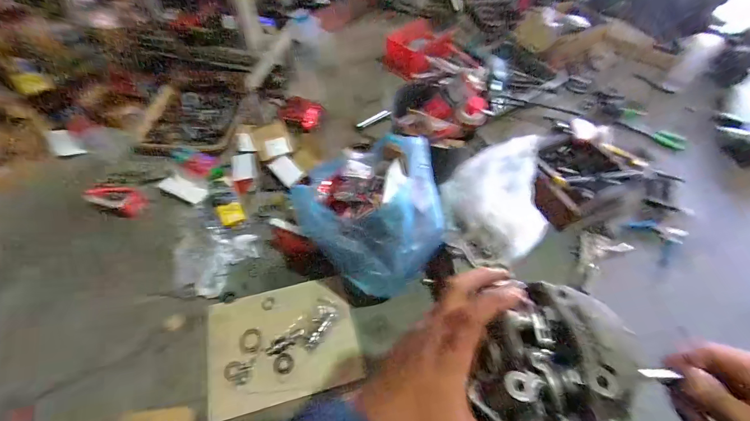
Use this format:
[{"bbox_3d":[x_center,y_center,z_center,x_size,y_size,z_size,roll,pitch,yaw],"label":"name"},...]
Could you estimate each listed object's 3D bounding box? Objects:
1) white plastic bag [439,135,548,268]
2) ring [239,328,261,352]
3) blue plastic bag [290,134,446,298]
[{"bbox_3d":[0.280,-0.018,0.773,0.269,0.157,0.250,-23,60,-16],"label":"white plastic bag"},{"bbox_3d":[-0.258,0.269,0.690,0.041,0.004,0.047,-4,63,-24],"label":"ring"},{"bbox_3d":[0.012,-0.003,0.657,0.251,0.155,0.272,39,64,22],"label":"blue plastic bag"}]

